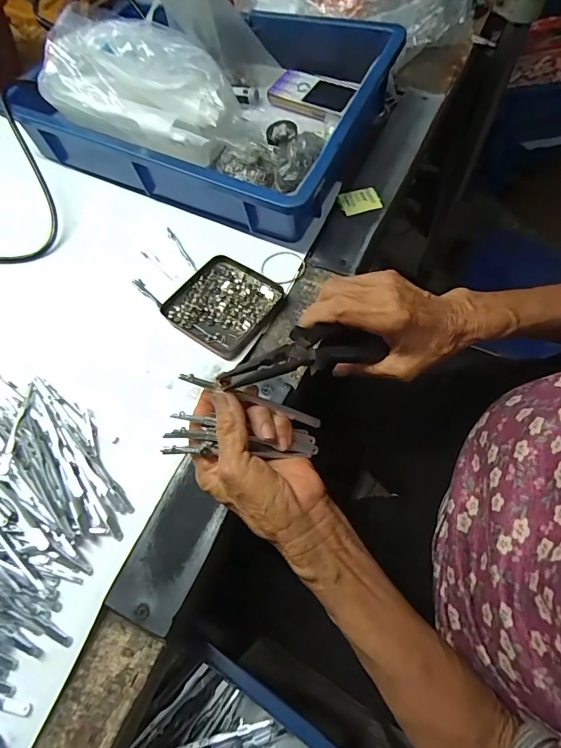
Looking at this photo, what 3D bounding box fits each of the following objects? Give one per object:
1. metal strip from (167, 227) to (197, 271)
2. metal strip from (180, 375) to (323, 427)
[{"bbox_3d":[-0.113,-0.143,0.465,0.007,0.004,0.073,-31,65,-11],"label":"metal strip"},{"bbox_3d":[-0.019,0.018,0.282,0.102,0.005,0.007,20,65,-11],"label":"metal strip"}]

